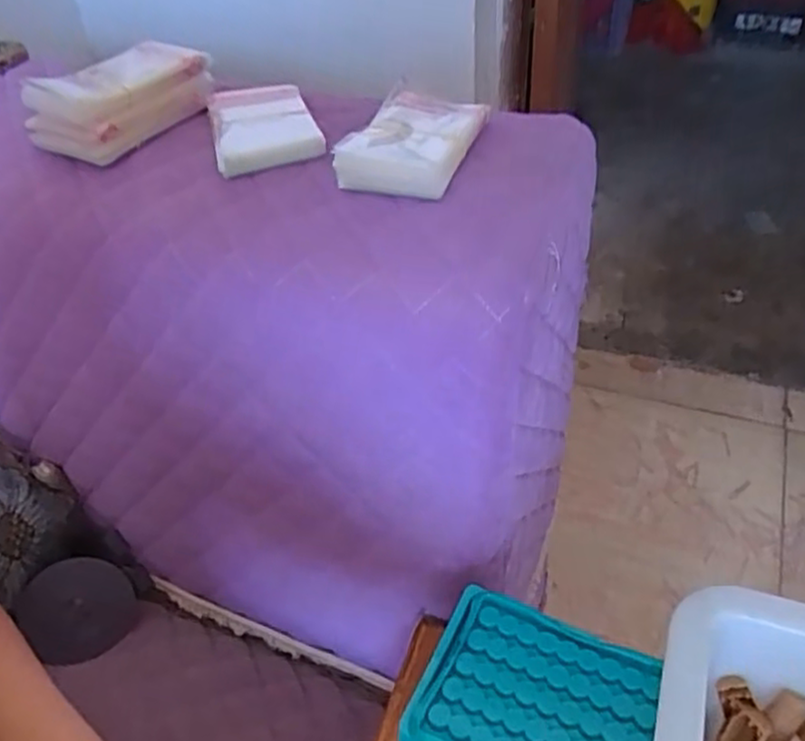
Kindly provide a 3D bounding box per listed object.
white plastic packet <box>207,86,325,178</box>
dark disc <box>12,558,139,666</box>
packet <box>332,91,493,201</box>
[{"bbox_3d":[-0.090,-0.158,0.466,0.064,0.015,0.096,-12,42,-8],"label":"white plastic packet"},{"bbox_3d":[-0.250,0.186,0.565,0.079,0.081,0.005,-32,22,-29],"label":"dark disc"},{"bbox_3d":[0.011,-0.136,0.433,0.071,0.020,0.101,13,45,20],"label":"packet"}]

